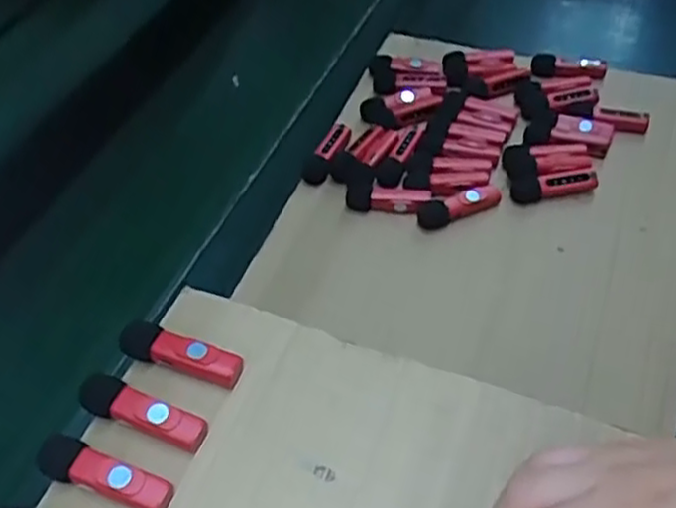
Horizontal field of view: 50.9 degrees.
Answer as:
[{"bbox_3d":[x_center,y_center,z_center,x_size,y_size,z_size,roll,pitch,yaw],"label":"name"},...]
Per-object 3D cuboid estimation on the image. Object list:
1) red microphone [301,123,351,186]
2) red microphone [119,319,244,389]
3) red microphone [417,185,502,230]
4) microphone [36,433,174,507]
[{"bbox_3d":[-0.010,-0.082,0.579,0.020,0.017,0.060,15,53,20],"label":"red microphone"},{"bbox_3d":[-0.080,0.050,0.360,0.066,0.011,0.018,12,52,19],"label":"red microphone"},{"bbox_3d":[0.092,-0.035,0.536,0.062,0.022,0.019,-15,49,-4],"label":"red microphone"},{"bbox_3d":[-0.107,0.100,0.321,0.064,0.011,0.019,19,58,15],"label":"microphone"}]

